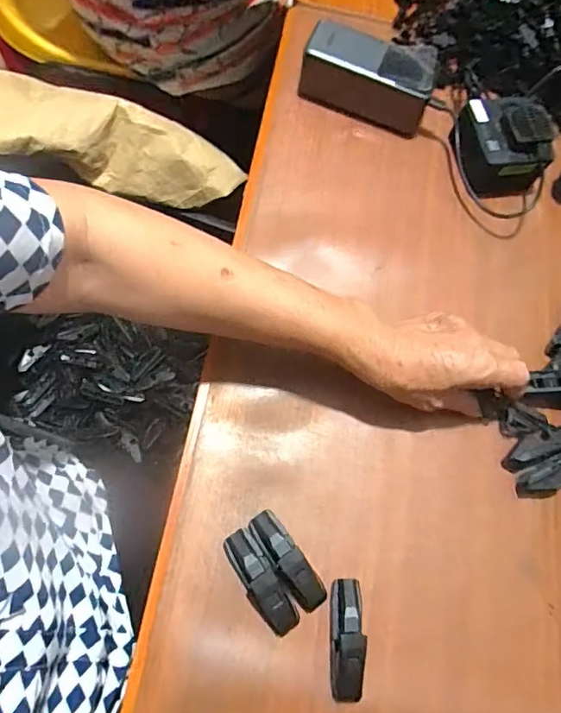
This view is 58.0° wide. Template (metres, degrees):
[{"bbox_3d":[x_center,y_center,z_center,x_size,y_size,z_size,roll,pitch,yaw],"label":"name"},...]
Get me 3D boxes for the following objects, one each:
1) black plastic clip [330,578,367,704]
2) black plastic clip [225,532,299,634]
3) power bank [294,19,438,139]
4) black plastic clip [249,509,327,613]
[{"bbox_3d":[0.047,0.195,0.346,0.024,0.022,0.076,3,71,-3],"label":"black plastic clip"},{"bbox_3d":[-0.014,0.159,0.356,0.023,0.020,0.075,-34,77,-14],"label":"black plastic clip"},{"bbox_3d":[0.089,-0.286,0.518,0.130,0.051,0.062,16,69,2],"label":"power bank"},{"bbox_3d":[0.006,0.146,0.362,0.021,0.018,0.075,-33,76,-14],"label":"black plastic clip"}]

